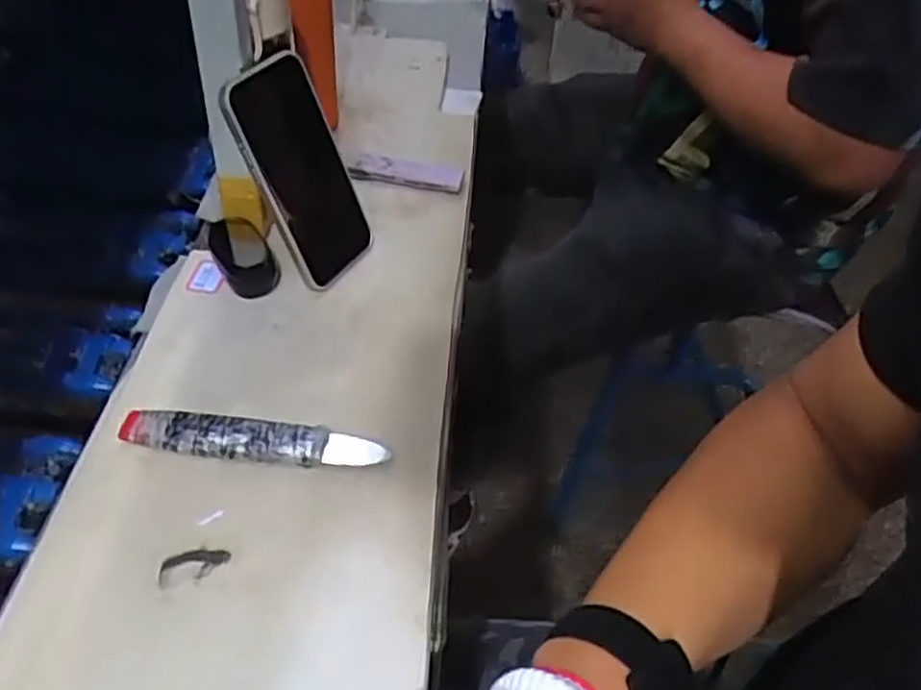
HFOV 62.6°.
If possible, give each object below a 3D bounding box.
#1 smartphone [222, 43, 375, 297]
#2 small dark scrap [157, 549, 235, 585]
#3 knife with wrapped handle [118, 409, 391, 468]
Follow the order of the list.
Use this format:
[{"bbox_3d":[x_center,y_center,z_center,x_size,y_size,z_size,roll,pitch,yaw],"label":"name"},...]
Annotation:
[{"bbox_3d":[-0.117,-0.130,0.568,0.017,0.158,0.086,8,44,41],"label":"smartphone"},{"bbox_3d":[-0.150,0.122,0.426,0.038,0.004,0.017,-7,47,-11],"label":"small dark scrap"},{"bbox_3d":[-0.131,0.060,0.478,0.165,0.015,0.030,7,46,3],"label":"knife with wrapped handle"}]

